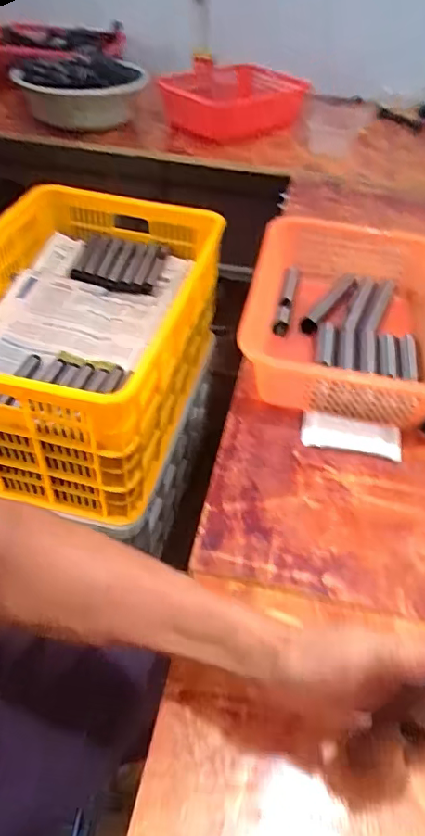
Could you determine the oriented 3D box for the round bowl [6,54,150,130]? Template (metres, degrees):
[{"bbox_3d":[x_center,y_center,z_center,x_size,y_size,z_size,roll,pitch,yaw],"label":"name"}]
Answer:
[{"bbox_3d":[-0.271,-0.749,1.201,0.275,0.114,0.266,1,46,-1],"label":"round bowl"}]

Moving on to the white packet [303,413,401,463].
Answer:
[{"bbox_3d":[0.158,0.019,0.595,0.111,0.017,0.043,10,47,9],"label":"white packet"}]

